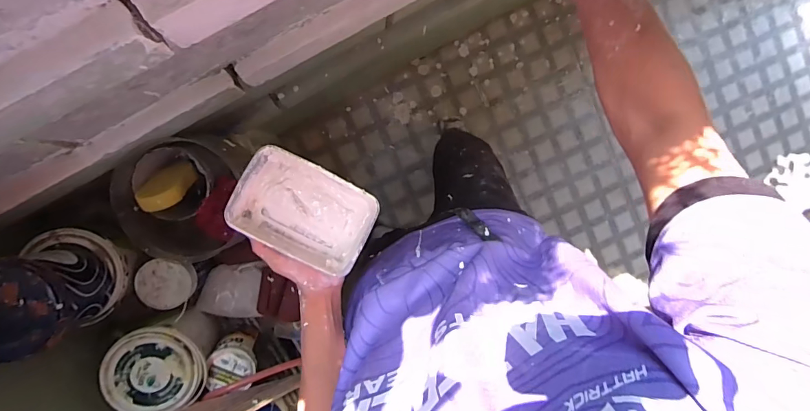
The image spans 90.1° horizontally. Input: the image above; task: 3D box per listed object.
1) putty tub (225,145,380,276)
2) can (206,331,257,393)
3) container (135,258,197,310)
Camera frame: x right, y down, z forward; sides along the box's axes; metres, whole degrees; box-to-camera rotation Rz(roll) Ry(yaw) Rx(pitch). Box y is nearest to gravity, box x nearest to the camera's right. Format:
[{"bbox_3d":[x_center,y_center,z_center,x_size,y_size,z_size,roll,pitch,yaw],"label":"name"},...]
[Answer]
[{"bbox_3d":[-0.129,0.008,0.519,0.168,0.052,0.112,27,93,-9],"label":"putty tub"},{"bbox_3d":[-0.374,0.344,0.903,0.091,0.103,0.085,-1,97,-6],"label":"can"},{"bbox_3d":[-0.481,0.156,0.821,0.107,0.053,0.103,-1,97,-6],"label":"container"}]

